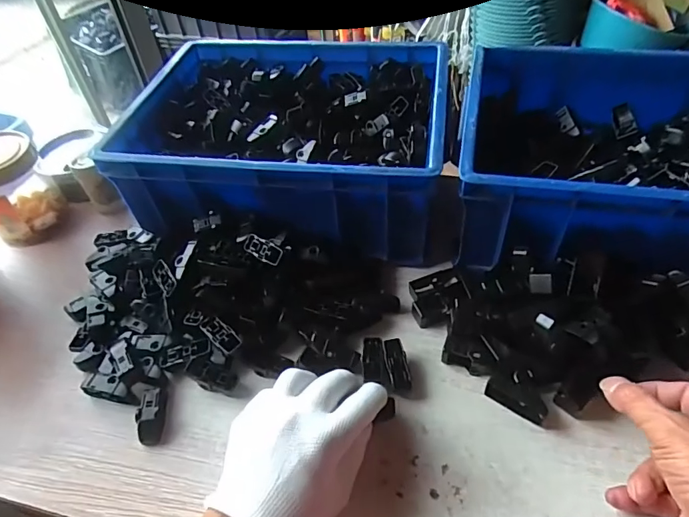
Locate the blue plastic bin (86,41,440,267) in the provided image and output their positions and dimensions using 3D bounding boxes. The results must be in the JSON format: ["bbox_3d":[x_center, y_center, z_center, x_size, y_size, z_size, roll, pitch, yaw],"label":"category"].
[{"bbox_3d":[-0.061,-0.133,0.549,0.342,0.114,0.265,4,48,9],"label":"blue plastic bin"}]

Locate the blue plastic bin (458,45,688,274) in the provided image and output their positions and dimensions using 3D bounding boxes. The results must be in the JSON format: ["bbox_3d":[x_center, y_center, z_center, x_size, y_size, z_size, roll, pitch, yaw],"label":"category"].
[{"bbox_3d":[0.291,-0.101,0.482,0.330,0.111,0.251,7,49,11],"label":"blue plastic bin"}]

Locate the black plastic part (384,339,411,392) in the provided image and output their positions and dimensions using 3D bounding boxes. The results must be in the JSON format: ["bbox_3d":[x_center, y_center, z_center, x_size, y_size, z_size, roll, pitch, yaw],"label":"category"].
[{"bbox_3d":[0.047,0.094,0.415,0.016,0.020,0.045,-10,48,-5],"label":"black plastic part"}]

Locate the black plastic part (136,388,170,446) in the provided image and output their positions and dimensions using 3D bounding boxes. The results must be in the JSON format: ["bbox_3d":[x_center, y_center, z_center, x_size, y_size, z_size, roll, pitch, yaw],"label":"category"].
[{"bbox_3d":[-0.162,0.131,0.399,0.018,0.019,0.047,-3,47,1],"label":"black plastic part"}]

